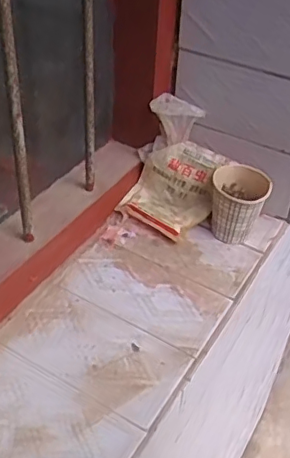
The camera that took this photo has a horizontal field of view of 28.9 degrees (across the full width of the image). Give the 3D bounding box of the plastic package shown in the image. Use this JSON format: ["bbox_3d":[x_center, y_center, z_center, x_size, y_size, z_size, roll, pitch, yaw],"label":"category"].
[{"bbox_3d":[0.036,-0.078,0.722,0.108,0.142,0.108,27,45,26],"label":"plastic package"}]

